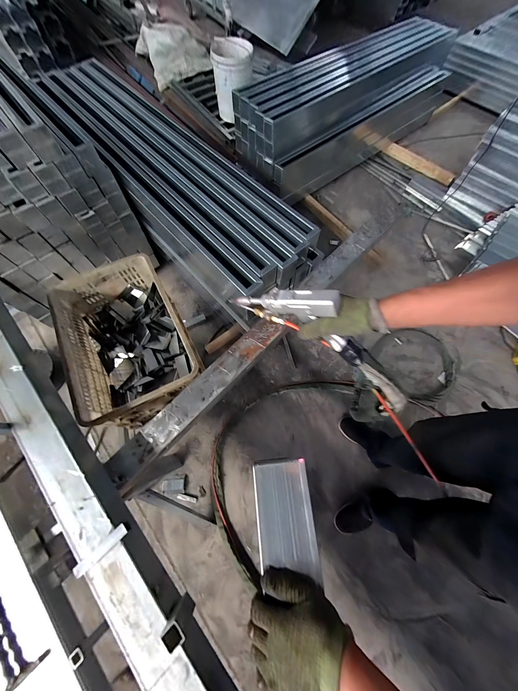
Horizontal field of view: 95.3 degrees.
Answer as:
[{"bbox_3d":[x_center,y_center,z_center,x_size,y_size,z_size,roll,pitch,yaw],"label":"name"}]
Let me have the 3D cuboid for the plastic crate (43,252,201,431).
[{"bbox_3d":[-0.448,-0.016,0.849,0.347,0.240,0.513,-26,70,-10],"label":"plastic crate"}]

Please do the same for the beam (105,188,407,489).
[{"bbox_3d":[0.103,-0.129,0.775,0.098,0.044,1.388,41,73,15],"label":"beam"}]

